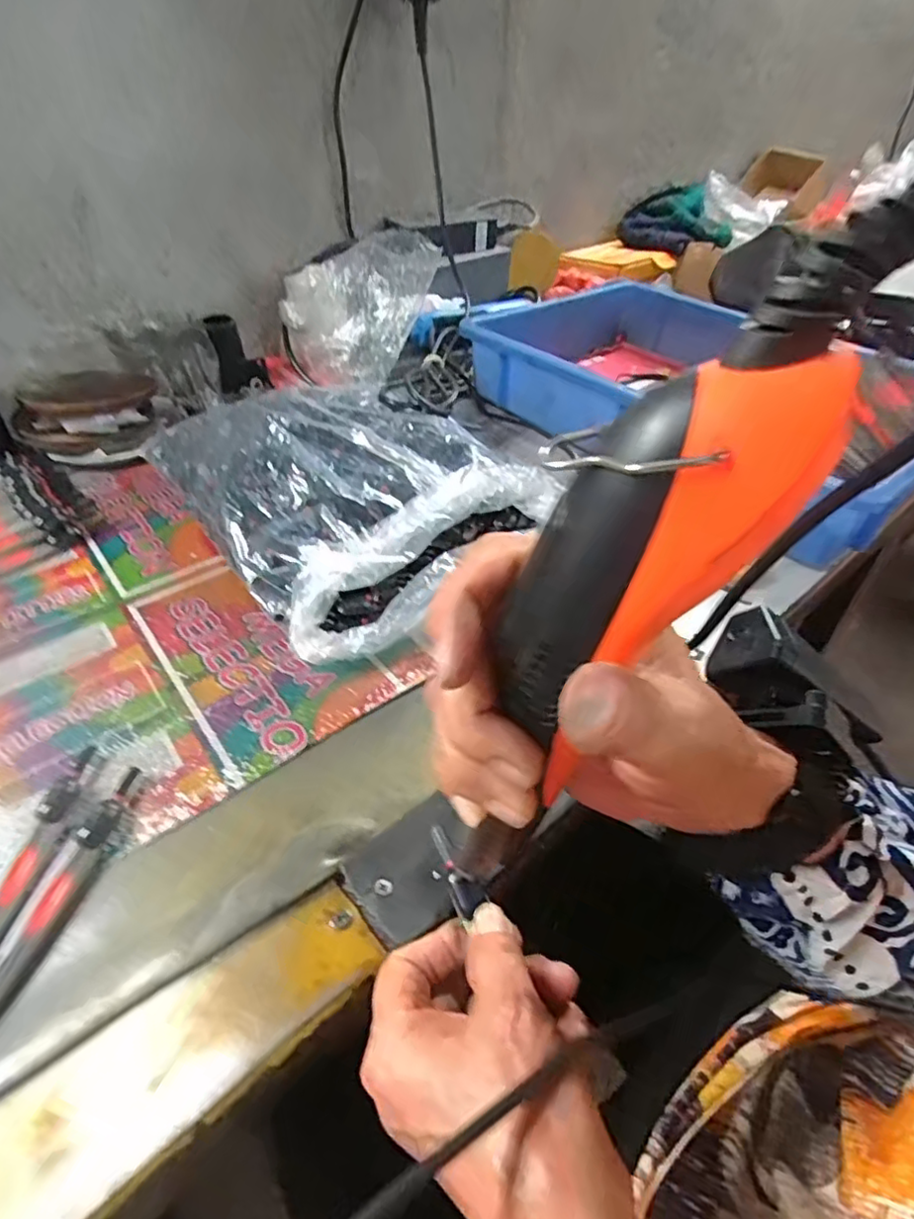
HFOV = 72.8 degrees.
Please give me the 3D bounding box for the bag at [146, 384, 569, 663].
[{"bbox_3d":[-0.078,-0.100,0.478,0.225,0.065,0.276,-26,48,-27],"label":"bag"}]

